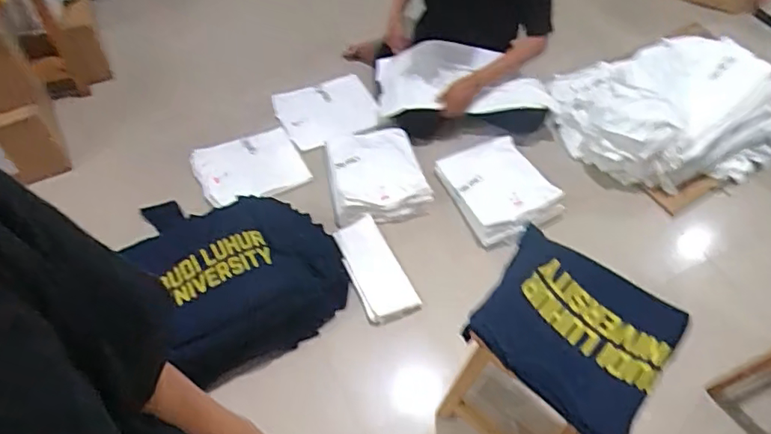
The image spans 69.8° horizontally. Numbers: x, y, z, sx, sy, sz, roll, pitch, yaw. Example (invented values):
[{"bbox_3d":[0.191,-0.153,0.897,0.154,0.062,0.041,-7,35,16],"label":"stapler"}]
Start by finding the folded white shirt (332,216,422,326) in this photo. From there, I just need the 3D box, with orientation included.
[{"bbox_3d":[-0.035,0.159,1.640,0.154,0.038,0.339,-21,58,-17],"label":"folded white shirt"}]

